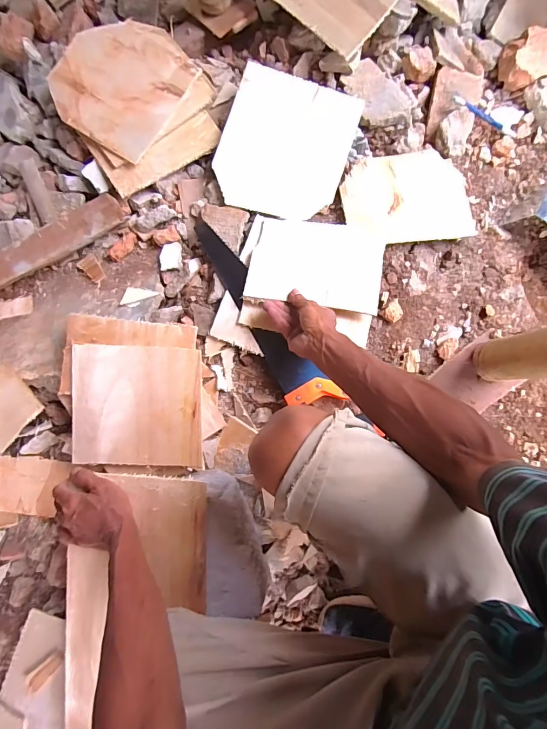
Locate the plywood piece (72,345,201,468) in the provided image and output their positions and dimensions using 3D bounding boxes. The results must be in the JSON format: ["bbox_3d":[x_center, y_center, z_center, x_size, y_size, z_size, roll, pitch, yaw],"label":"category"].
[{"bbox_3d":[-0.219,0.067,0.609,0.209,0.008,0.189,2,90,-3],"label":"plywood piece"}]

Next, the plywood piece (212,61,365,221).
[{"bbox_3d":[0.021,-0.383,0.667,0.217,0.018,0.243,18,90,-3],"label":"plywood piece"}]

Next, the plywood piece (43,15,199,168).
[{"bbox_3d":[-0.275,-0.514,0.684,0.216,0.011,0.232,31,86,-1],"label":"plywood piece"}]

